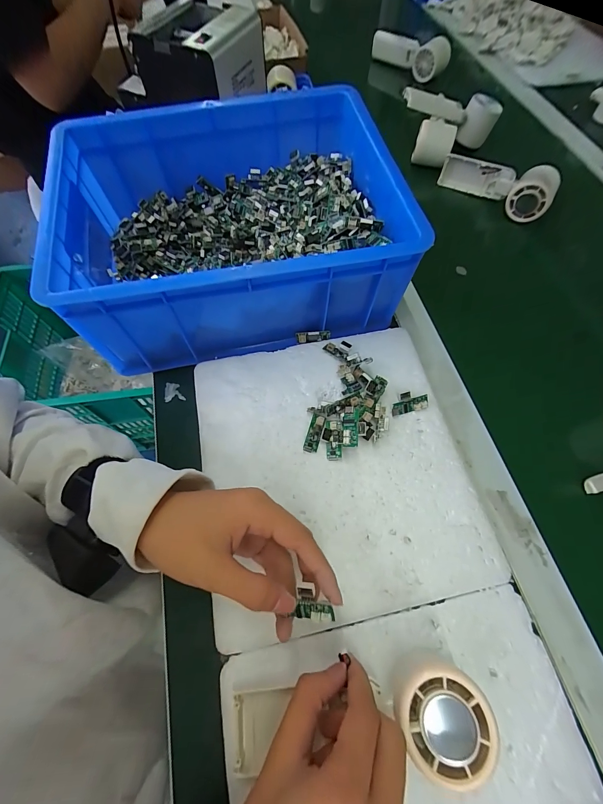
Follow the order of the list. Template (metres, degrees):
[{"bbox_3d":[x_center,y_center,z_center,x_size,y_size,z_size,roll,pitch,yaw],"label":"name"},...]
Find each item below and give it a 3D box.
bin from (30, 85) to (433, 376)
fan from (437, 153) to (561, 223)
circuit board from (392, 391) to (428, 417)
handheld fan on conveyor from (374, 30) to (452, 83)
[{"bbox_3d":[-0.073,-0.198,0.364,0.324,0.126,0.264,-12,66,-5],"label":"bin"},{"bbox_3d":[0.294,-0.332,0.484,0.162,0.055,0.052,33,68,13],"label":"fan"},{"bbox_3d":[0.111,0.000,0.329,0.039,0.010,0.019,-13,66,-6],"label":"circuit board"},{"bbox_3d":[0.234,-0.753,0.681,0.074,0.066,0.204,-34,70,-16],"label":"handheld fan on conveyor"}]

